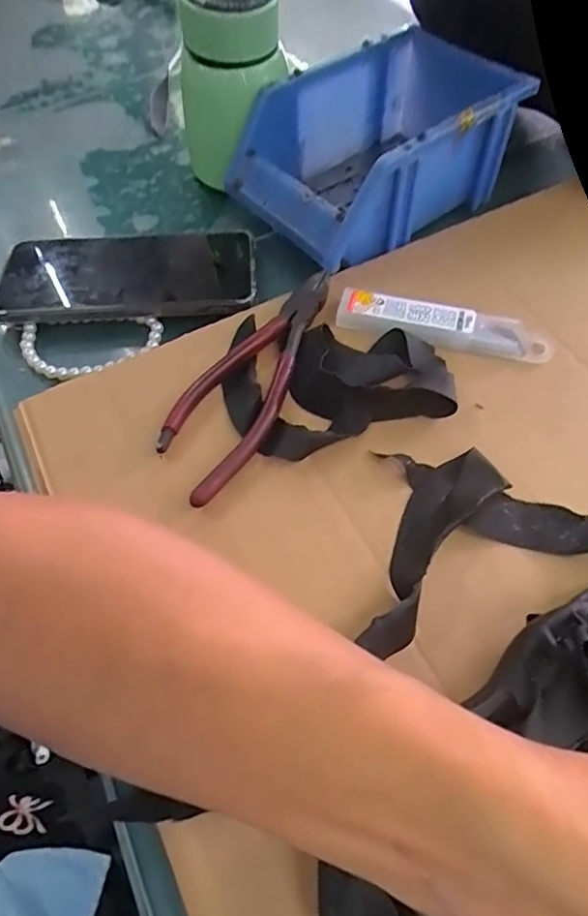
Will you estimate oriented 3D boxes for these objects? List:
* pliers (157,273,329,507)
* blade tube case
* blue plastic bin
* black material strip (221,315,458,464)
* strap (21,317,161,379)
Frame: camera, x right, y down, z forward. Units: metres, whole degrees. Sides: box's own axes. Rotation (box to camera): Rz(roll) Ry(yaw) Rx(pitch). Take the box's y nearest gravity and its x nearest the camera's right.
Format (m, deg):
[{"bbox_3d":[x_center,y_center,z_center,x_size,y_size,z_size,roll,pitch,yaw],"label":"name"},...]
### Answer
[{"bbox_3d":[-0.023,-0.050,0.312,0.049,0.010,0.169,22,65,13],"label":"pliers"},{"bbox_3d":[0.089,-0.079,0.327,0.124,0.005,0.030,14,63,9],"label":"blade tube case"},{"bbox_3d":[0.063,-0.215,0.386,0.190,0.080,0.119,-33,66,-15],"label":"blue plastic bin"},{"bbox_3d":[0.025,-0.042,0.304,0.123,0.015,0.089,-2,62,1],"label":"black material strip"},{"bbox_3d":[-0.127,-0.068,0.346,0.085,0.018,0.046,-3,62,0],"label":"strap"}]

